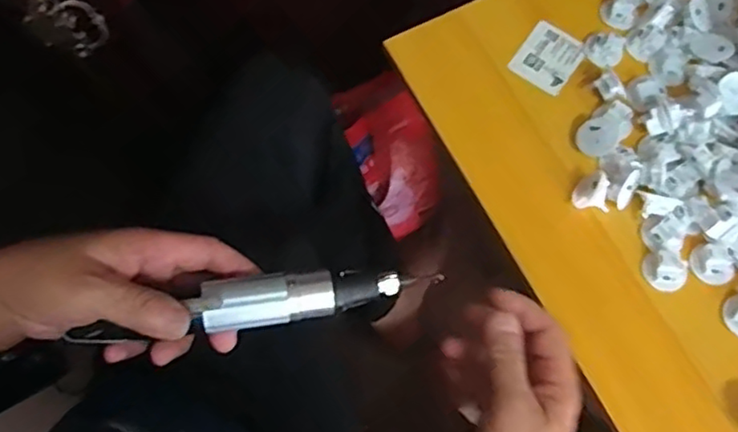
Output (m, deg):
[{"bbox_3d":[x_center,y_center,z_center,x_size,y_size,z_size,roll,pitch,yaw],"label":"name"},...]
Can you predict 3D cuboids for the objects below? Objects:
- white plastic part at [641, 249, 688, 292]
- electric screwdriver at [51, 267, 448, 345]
[{"bbox_3d":[0.230,0.042,0.494,0.027,0.020,0.032,-18,74,-6],"label":"white plastic part"},{"bbox_3d":[-0.066,0.055,0.409,0.226,0.031,0.030,-7,73,-12],"label":"electric screwdriver"}]

